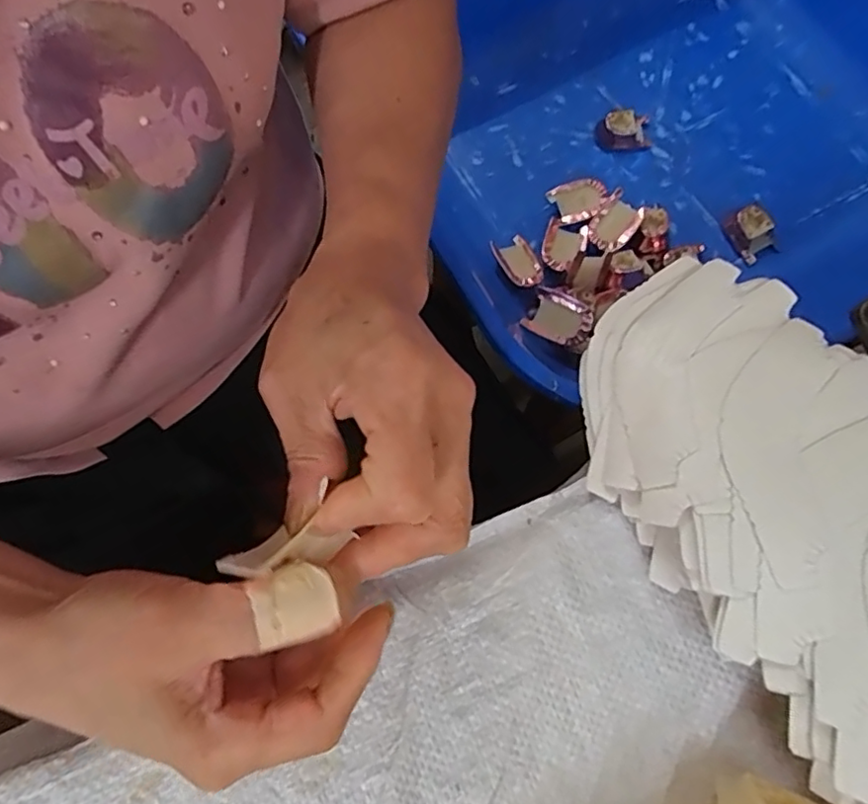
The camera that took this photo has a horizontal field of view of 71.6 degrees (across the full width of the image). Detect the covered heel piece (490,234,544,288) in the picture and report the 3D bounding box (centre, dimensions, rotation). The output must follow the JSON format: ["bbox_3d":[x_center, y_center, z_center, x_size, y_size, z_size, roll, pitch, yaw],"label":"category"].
[{"bbox_3d":[0.078,-0.130,0.557,0.037,0.007,0.056,-24,70,-19],"label":"covered heel piece"}]

